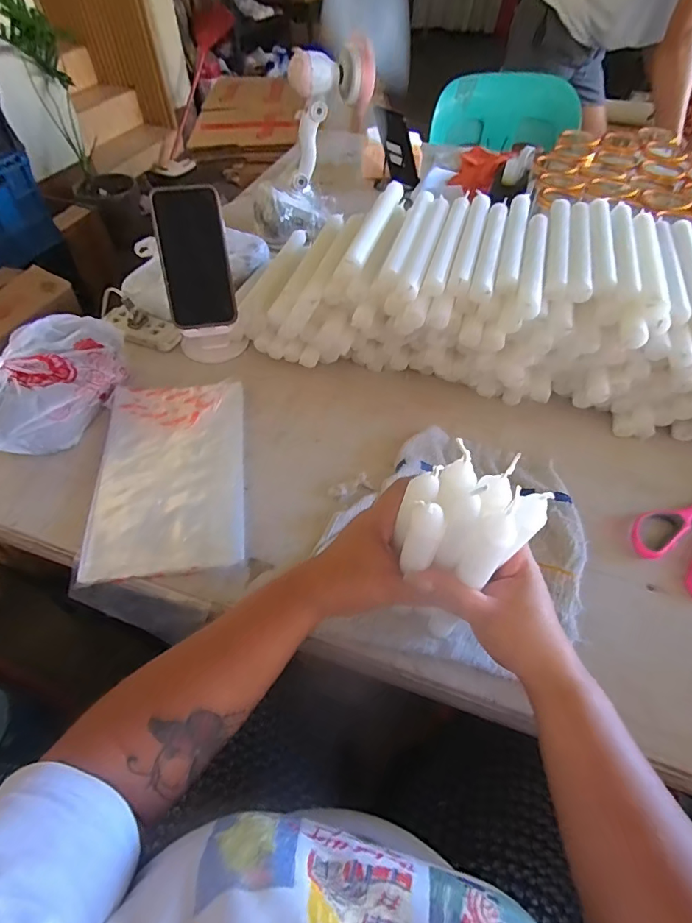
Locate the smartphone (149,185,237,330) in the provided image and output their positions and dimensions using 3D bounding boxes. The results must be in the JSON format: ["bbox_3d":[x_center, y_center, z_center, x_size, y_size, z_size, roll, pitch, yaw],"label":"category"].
[{"bbox_3d":[-0.184,-0.246,0.555,0.078,0.158,0.011,-8,13,3],"label":"smartphone"}]

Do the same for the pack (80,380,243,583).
[{"bbox_3d":[-0.192,0.008,0.507,0.154,0.020,0.247,-6,55,-4],"label":"pack"}]

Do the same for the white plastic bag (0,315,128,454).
[{"bbox_3d":[-0.342,-0.089,0.531,0.106,0.075,0.200,14,54,10],"label":"white plastic bag"}]

